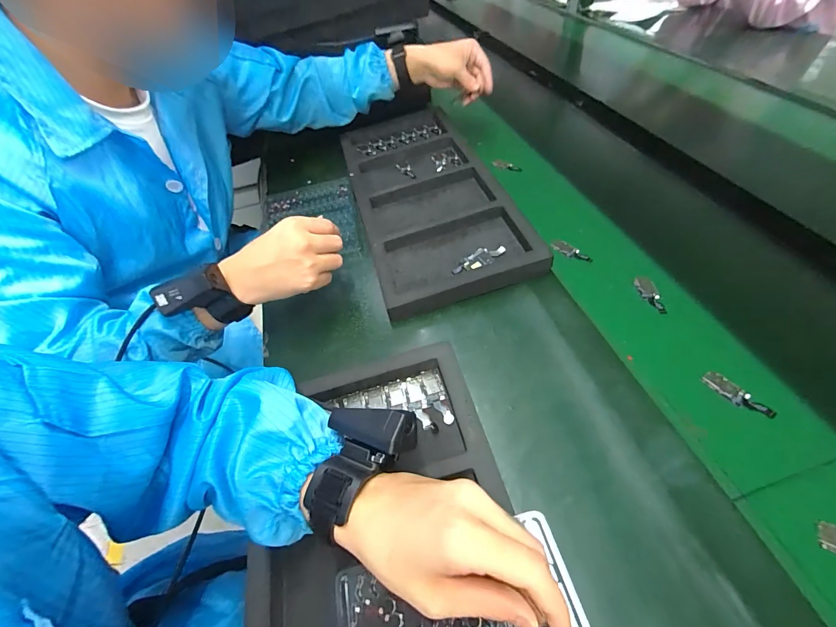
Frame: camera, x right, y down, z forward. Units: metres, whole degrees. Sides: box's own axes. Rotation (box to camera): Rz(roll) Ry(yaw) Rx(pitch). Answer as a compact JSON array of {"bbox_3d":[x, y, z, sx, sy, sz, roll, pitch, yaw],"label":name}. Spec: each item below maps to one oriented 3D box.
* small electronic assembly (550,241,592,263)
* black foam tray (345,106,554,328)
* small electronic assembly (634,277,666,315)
[{"bbox_3d":[0.216,-0.086,0.499,0.019,0.005,0.058,-36,56,-19],"label":"small electronic assembly"},{"bbox_3d":[0.002,-0.223,0.602,0.216,0.034,0.532,-15,52,-4],"label":"black foam tray"},{"bbox_3d":[0.287,-0.023,0.438,0.020,0.004,0.057,-4,52,5],"label":"small electronic assembly"}]

